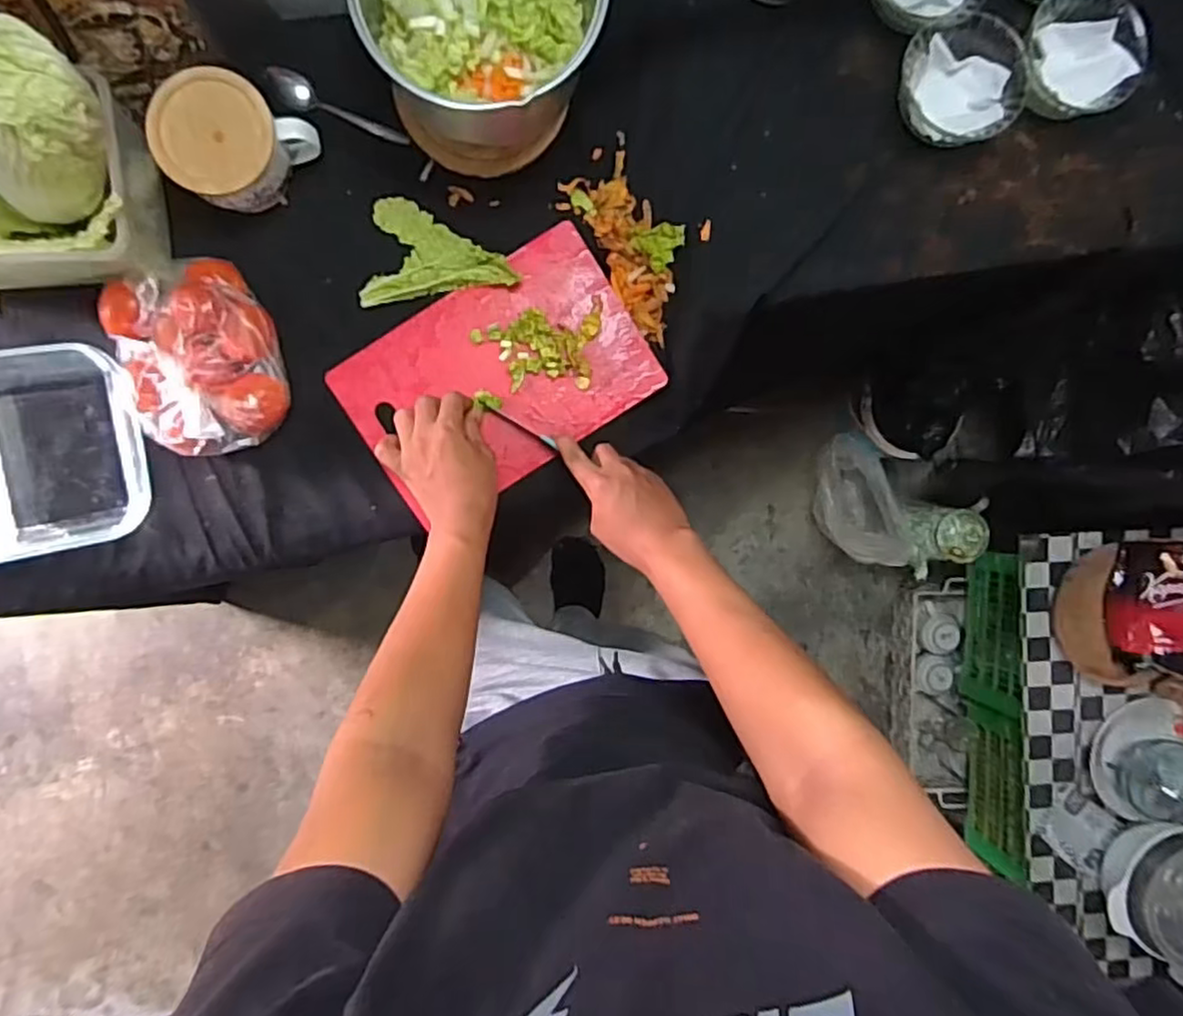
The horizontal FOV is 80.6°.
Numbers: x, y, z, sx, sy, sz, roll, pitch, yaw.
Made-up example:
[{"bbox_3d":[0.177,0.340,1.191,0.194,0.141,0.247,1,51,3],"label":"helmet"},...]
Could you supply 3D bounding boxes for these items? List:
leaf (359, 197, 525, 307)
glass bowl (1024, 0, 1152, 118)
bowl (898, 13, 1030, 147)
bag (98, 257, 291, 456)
[{"bbox_3d":[-0.151,-0.250,0.662,0.142,0.015,0.096,-10,93,-4],"label":"leaf"},{"bbox_3d":[0.436,-0.405,0.630,0.104,0.043,0.101,0,93,-4],"label":"glass bowl"},{"bbox_3d":[0.328,-0.378,0.625,0.097,0.046,0.104,0,93,-4],"label":"bowl"},{"bbox_3d":[-0.350,-0.134,0.621,0.131,0.071,0.167,-27,94,-3],"label":"bag"}]

